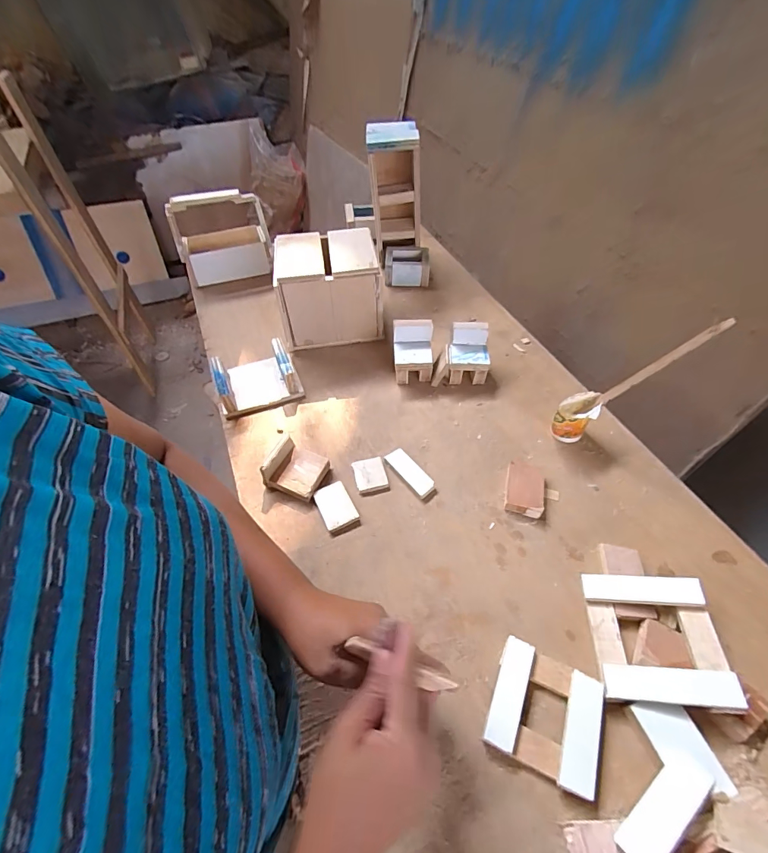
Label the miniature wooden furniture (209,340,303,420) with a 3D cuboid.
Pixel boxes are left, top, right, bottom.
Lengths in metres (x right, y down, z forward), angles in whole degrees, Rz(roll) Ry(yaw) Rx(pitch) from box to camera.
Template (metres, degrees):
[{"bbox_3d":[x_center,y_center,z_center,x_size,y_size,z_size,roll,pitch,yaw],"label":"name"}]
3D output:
[{"bbox_3d":[-0.199,-0.078,0.651,0.120,0.054,0.109,-19,53,-14],"label":"miniature wooden furniture"}]

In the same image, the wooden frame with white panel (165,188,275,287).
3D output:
[{"bbox_3d":[-0.312,-0.369,0.810,0.172,0.148,0.084,-14,52,-10],"label":"wooden frame with white panel"}]

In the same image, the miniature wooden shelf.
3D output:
[{"bbox_3d":[0.017,-0.434,0.785,0.102,0.204,0.076,1,50,1],"label":"miniature wooden shelf"}]

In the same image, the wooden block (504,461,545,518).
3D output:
[{"bbox_3d":[0.176,0.079,0.531,0.044,0.020,0.065,10,52,10],"label":"wooden block"}]

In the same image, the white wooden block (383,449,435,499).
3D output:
[{"bbox_3d":[0.035,0.061,0.557,0.029,0.010,0.077,-34,57,-23],"label":"white wooden block"}]

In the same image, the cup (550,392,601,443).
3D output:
[{"bbox_3d":[0.258,-0.011,0.575,0.049,0.067,0.047,-1,51,1],"label":"cup"}]

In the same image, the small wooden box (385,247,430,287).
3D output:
[{"bbox_3d":[0.045,-0.317,0.840,0.086,0.049,0.078,0,51,2],"label":"small wooden box"}]

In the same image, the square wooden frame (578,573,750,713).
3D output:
[{"bbox_3d":[0.262,0.202,0.409,0.108,0.017,0.113,-4,48,16],"label":"square wooden frame"}]

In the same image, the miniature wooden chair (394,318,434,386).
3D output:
[{"bbox_3d":[0.043,-0.114,0.656,0.064,0.076,0.066,0,51,2],"label":"miniature wooden chair"}]

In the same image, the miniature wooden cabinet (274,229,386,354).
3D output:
[{"bbox_3d":[-0.091,-0.225,0.706,0.158,0.148,0.125,-8,51,-5],"label":"miniature wooden cabinet"}]

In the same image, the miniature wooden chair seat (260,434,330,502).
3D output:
[{"bbox_3d":[-0.112,0.054,0.545,0.071,0.042,0.064,22,55,18],"label":"miniature wooden chair seat"}]

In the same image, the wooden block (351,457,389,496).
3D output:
[{"bbox_3d":[-0.018,0.064,0.553,0.040,0.009,0.047,-13,51,-9],"label":"wooden block"}]

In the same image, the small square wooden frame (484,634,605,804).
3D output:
[{"bbox_3d":[0.145,0.259,0.384,0.091,0.018,0.092,19,54,16],"label":"small square wooden frame"}]

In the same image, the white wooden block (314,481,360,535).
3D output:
[{"bbox_3d":[-0.060,0.101,0.522,0.039,0.011,0.058,-22,53,-15],"label":"white wooden block"}]

